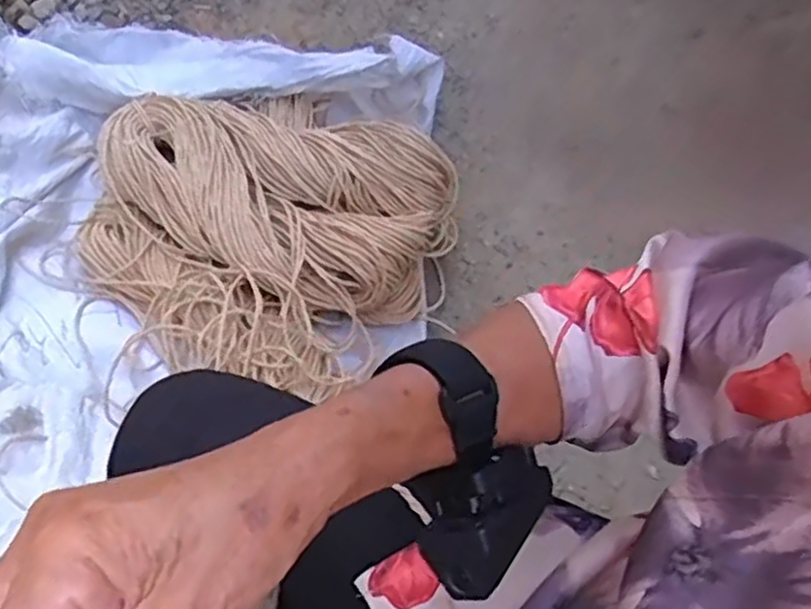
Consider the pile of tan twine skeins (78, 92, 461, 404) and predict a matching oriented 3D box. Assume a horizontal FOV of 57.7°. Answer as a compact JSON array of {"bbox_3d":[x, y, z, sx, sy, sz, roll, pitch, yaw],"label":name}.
[{"bbox_3d":[-0.197,-0.119,1.005,0.448,0.147,0.432,32,63,19],"label":"pile of tan twine skeins"}]

